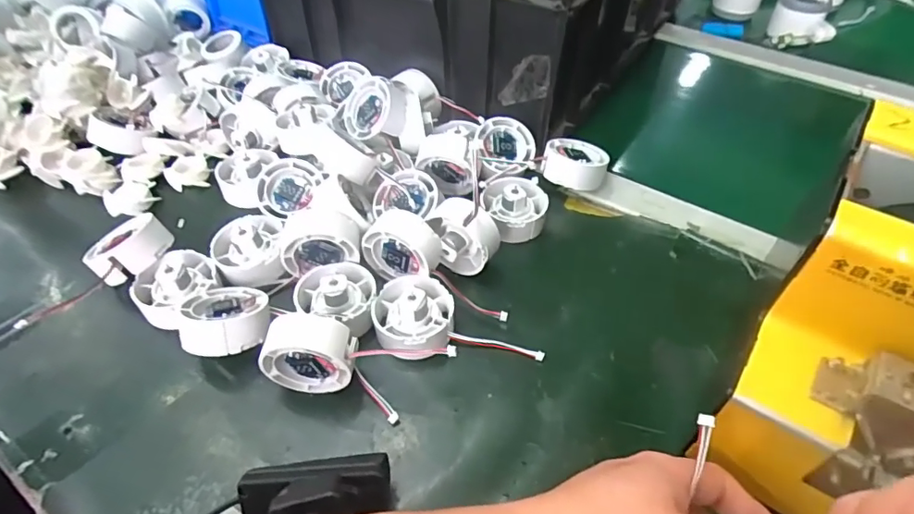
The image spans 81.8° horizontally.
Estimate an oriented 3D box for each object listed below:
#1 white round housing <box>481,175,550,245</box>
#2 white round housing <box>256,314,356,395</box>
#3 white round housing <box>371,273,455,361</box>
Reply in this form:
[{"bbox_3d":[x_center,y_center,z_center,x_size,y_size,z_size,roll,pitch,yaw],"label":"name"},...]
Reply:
[{"bbox_3d":[0.048,-0.041,0.433,0.051,0.033,0.053,0,48,0],"label":"white round housing"},{"bbox_3d":[-0.089,0.061,0.322,0.052,0.058,0.023,5,48,4],"label":"white round housing"},{"bbox_3d":[-0.029,0.037,0.357,0.053,0.028,0.060,-2,48,-3],"label":"white round housing"}]

